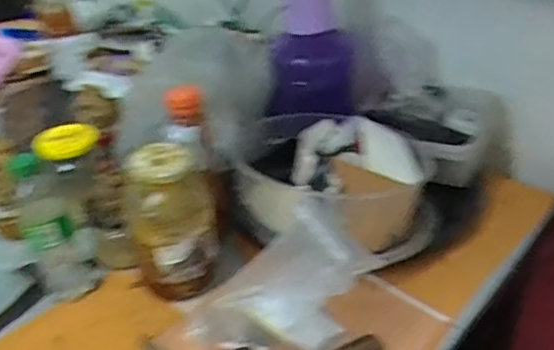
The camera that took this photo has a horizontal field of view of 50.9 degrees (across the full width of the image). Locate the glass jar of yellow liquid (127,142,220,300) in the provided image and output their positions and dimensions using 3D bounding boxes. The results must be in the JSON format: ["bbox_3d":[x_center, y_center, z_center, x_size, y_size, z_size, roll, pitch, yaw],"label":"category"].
[{"bbox_3d":[-0.113,0.050,0.669,0.095,0.182,0.096,-2,35,1],"label":"glass jar of yellow liquid"}]

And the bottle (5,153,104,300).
[{"bbox_3d":[-0.253,0.061,0.659,0.065,0.189,0.059,-20,39,-24],"label":"bottle"}]

